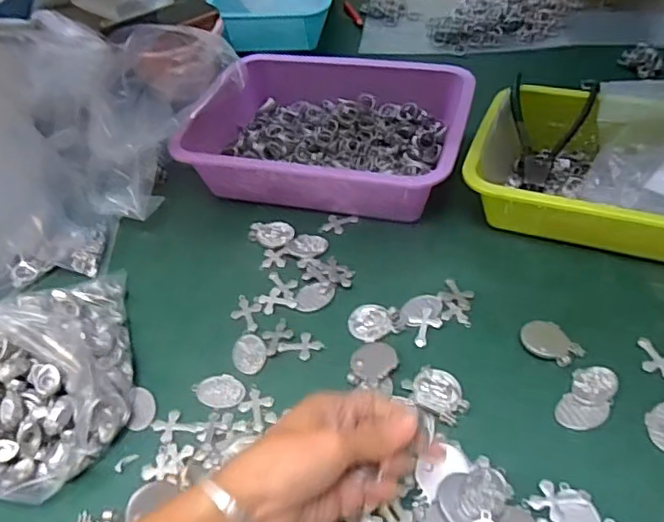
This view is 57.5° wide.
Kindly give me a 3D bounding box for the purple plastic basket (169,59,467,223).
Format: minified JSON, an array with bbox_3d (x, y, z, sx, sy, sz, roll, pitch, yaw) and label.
[{"bbox_3d":[0.000,-0.147,0.693,0.297,0.096,0.204,7,45,15],"label":"purple plastic basket"}]

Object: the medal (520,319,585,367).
[{"bbox_3d":[0.182,0.068,0.507,0.037,0.005,0.048,-24,46,-18],"label":"medal"}]

